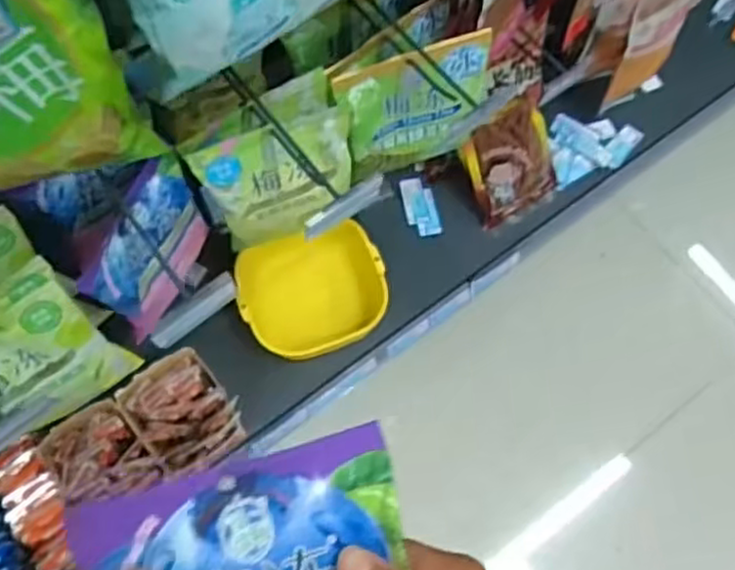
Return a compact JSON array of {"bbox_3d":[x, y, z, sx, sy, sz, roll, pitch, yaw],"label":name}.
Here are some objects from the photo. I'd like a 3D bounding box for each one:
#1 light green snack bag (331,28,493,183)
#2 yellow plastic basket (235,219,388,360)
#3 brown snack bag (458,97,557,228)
[{"bbox_3d":[0.053,-0.199,0.823,0.170,0.172,0.046,-13,71,-7],"label":"light green snack bag"},{"bbox_3d":[-0.087,0.010,1.122,0.214,0.107,0.175,-11,70,-6],"label":"yellow plastic basket"},{"bbox_3d":[0.235,-0.207,1.176,0.158,0.181,0.031,-27,36,-6],"label":"brown snack bag"}]

